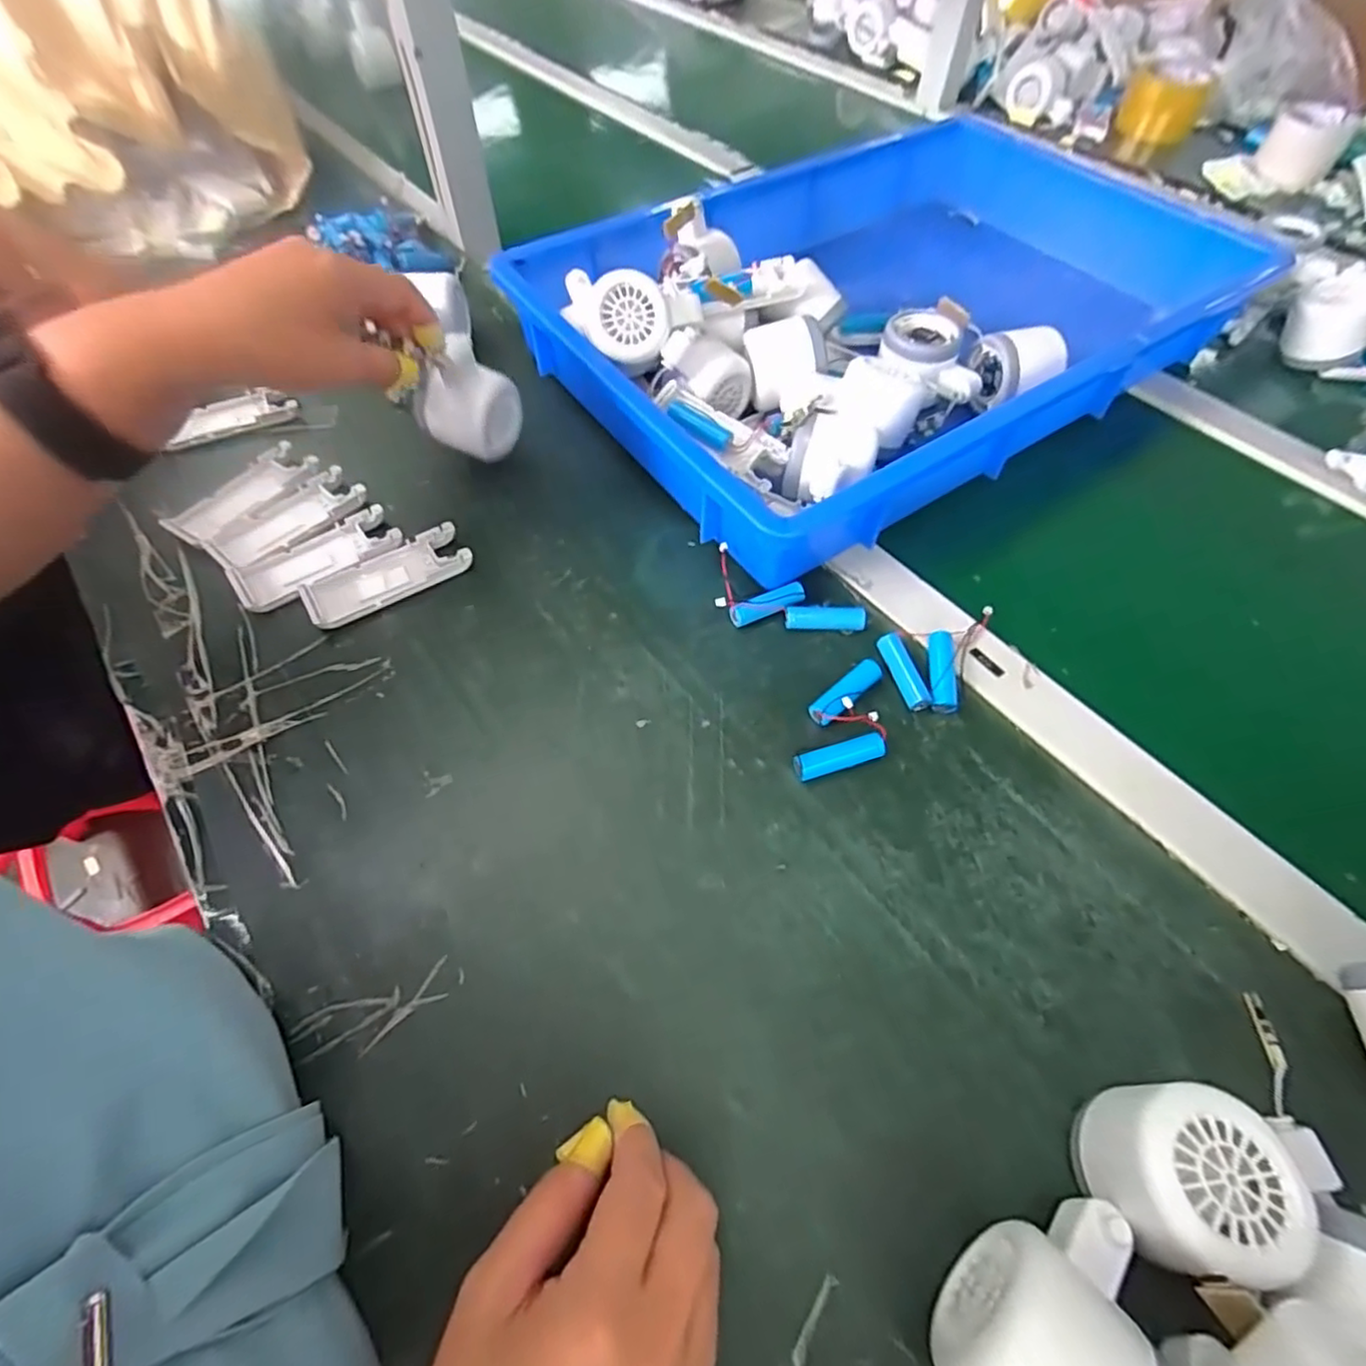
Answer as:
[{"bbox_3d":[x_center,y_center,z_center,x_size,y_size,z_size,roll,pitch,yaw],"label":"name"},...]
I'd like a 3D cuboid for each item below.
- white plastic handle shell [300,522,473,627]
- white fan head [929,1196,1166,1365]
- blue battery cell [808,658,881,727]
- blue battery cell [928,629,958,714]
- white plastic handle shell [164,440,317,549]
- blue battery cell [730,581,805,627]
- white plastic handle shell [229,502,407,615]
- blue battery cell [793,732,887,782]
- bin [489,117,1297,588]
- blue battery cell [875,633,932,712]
[{"bbox_3d":[-0.197,-0.072,0.429,0.105,0.010,0.039,-28,66,-18],"label":"white plastic handle shell"},{"bbox_3d":[0.130,0.221,0.220,0.082,0.047,0.055,-38,66,-21],"label":"white fan head"},{"bbox_3d":[0.097,0.006,0.383,0.056,0.012,0.014,-35,68,-21],"label":"blue battery cell"},{"bbox_3d":[0.158,-0.008,0.391,0.016,0.018,0.050,5,60,0],"label":"blue battery cell"},{"bbox_3d":[-0.317,-0.136,0.464,0.041,0.009,0.102,33,64,15],"label":"white plastic handle shell"},{"bbox_3d":[0.055,-0.049,0.416,0.051,0.016,0.014,-19,63,-13],"label":"blue battery cell"},{"bbox_3d":[-0.248,-0.084,0.436,0.105,0.011,0.044,-30,66,-19],"label":"white plastic handle shell"},{"bbox_3d":[0.088,0.041,0.361,0.052,0.011,0.014,-13,62,-11],"label":"blue battery cell"},{"bbox_3d":[0.176,-0.322,0.541,0.559,0.090,0.360,-31,67,-19],"label":"bin"},{"bbox_3d":[0.134,-0.007,0.392,0.014,0.011,0.051,-11,62,-9],"label":"blue battery cell"}]

